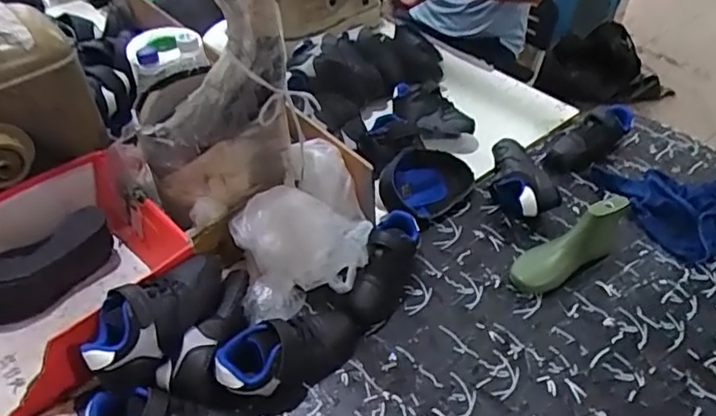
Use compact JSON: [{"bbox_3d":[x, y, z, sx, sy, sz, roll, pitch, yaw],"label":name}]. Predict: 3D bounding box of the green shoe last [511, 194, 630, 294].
[{"bbox_3d":[0.308,0.039,0.822,0.217,0.088,0.068,-24,49,-24],"label":"green shoe last"}]

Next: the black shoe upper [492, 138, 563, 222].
[{"bbox_3d":[0.250,-0.045,0.930,0.073,0.076,0.154,-13,46,-15],"label":"black shoe upper"}]

